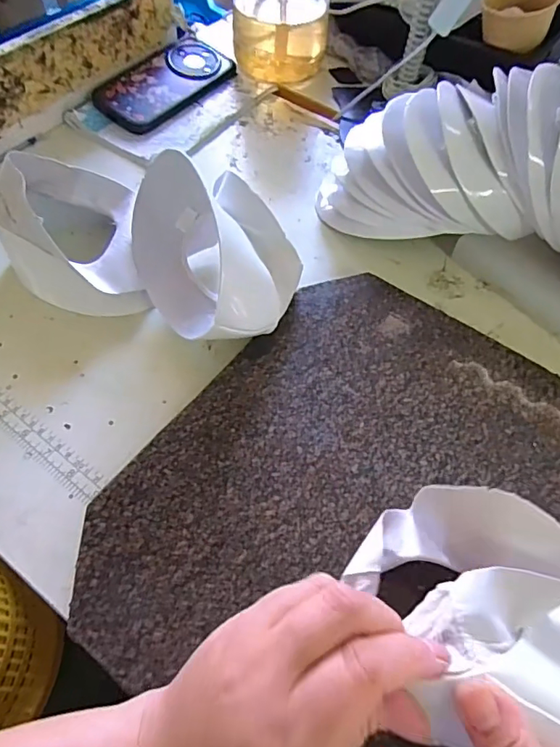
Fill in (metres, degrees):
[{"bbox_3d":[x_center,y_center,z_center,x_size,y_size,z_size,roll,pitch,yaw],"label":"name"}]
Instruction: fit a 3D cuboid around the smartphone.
[{"bbox_3d":[-0.133,-0.339,0.585,0.085,0.021,0.168,31,62,17],"label":"smartphone"}]

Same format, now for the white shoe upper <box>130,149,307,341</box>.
[{"bbox_3d":[-0.054,-0.099,0.395,0.107,0.089,0.155,-26,62,-17],"label":"white shoe upper"}]

